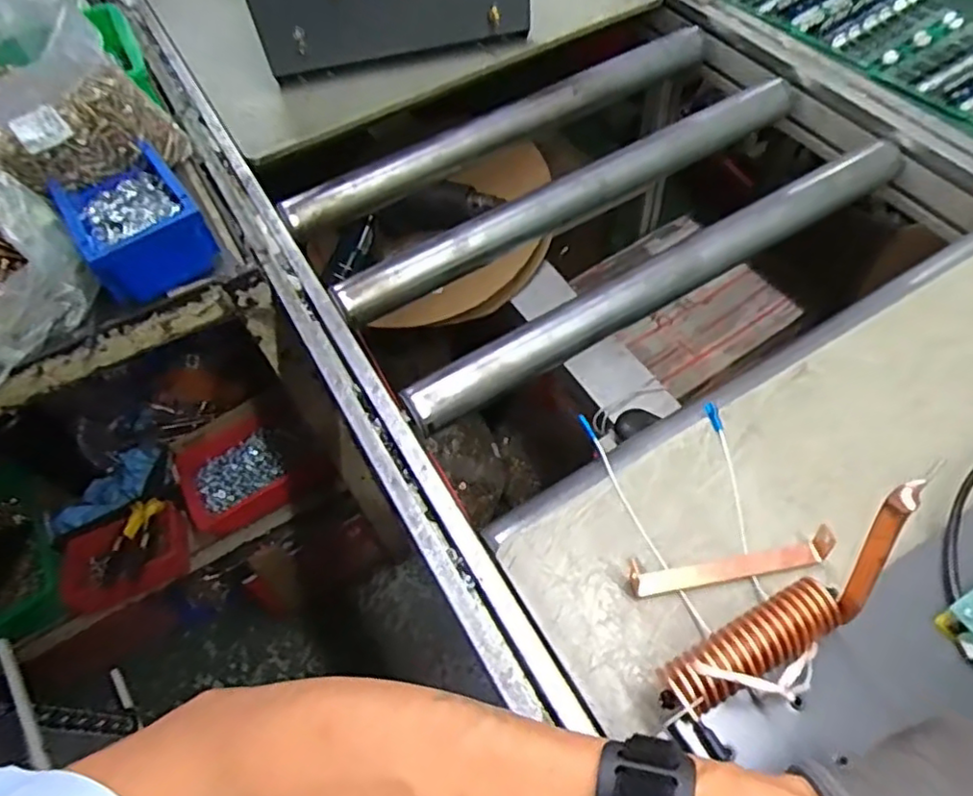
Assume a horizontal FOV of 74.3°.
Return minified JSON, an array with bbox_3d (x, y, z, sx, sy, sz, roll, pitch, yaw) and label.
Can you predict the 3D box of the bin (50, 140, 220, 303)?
[{"bbox_3d":[-0.322,-0.162,0.589,0.100,0.063,0.136,-33,60,-16],"label":"bin"}]

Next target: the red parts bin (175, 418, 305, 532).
[{"bbox_3d":[-0.341,0.108,0.893,0.149,0.053,0.128,-31,60,-15],"label":"red parts bin"}]

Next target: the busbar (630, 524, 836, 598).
[{"bbox_3d":[0.164,0.110,0.432,0.132,0.020,0.023,-10,57,-2],"label":"busbar"}]

